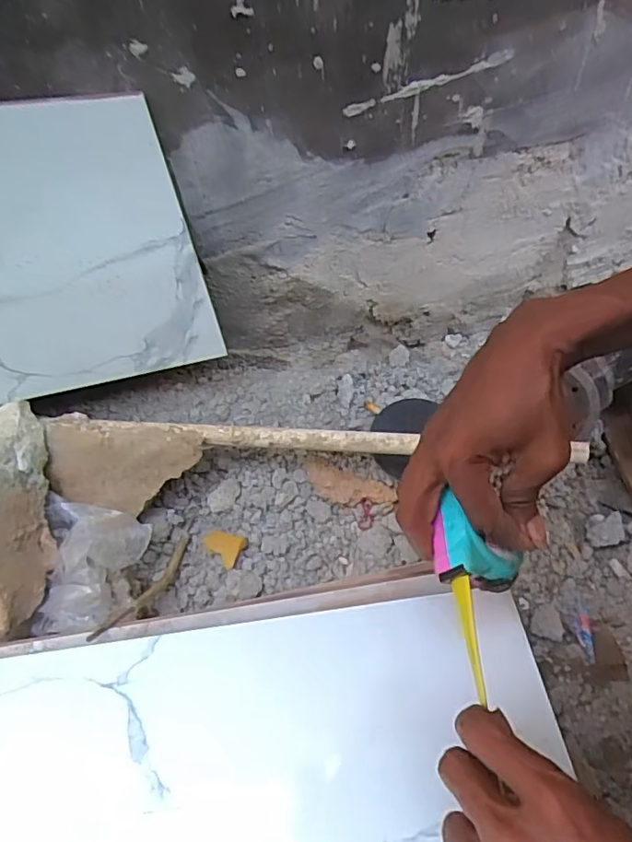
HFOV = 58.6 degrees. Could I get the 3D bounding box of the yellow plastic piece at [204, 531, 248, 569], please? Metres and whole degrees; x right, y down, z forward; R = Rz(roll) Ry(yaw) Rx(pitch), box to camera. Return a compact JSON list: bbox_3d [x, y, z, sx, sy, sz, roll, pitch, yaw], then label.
[{"bbox_3d":[-0.092,0.126,0.573,0.038,0.012,0.033,27,61,22],"label":"yellow plastic piece"}]

